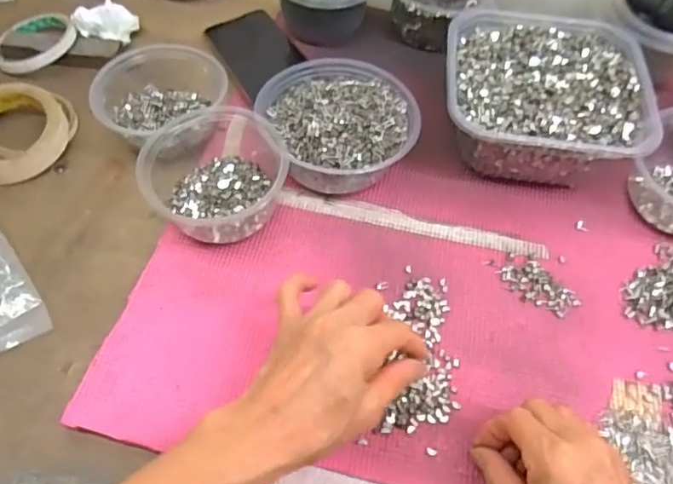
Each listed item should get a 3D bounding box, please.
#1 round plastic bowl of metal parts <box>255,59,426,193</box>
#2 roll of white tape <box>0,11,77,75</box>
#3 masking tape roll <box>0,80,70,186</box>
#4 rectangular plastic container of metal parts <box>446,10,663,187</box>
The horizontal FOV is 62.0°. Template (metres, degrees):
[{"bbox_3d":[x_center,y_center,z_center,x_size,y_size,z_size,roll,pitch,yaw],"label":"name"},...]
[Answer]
[{"bbox_3d":[0.002,-0.103,0.502,0.127,0.060,0.140,-26,61,-18],"label":"round plastic bowl of metal parts"},{"bbox_3d":[-0.317,-0.211,0.589,0.084,0.022,0.088,2,55,-3],"label":"roll of white tape"},{"bbox_3d":[-0.299,-0.101,0.514,0.096,0.032,0.097,2,55,-3],"label":"masking tape roll"},{"bbox_3d":[0.185,-0.134,0.524,0.174,0.075,0.181,6,56,2],"label":"rectangular plastic container of metal parts"}]

